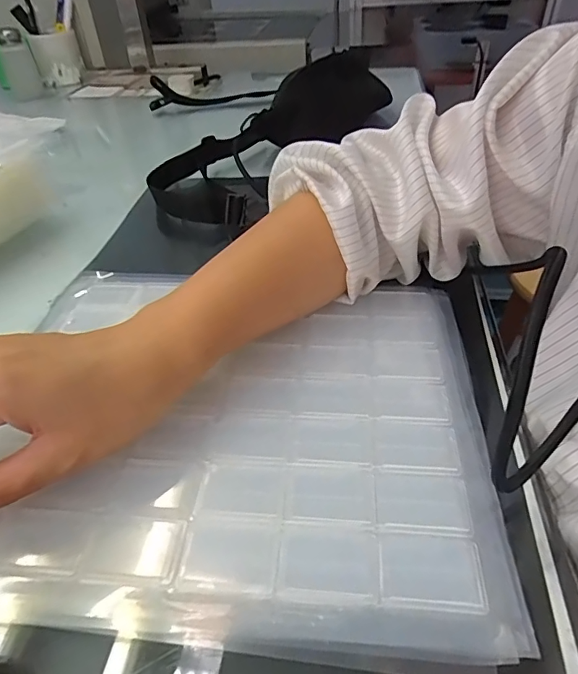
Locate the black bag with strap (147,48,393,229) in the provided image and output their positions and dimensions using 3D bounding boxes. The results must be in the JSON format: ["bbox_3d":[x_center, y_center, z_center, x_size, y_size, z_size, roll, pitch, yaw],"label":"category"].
[{"bbox_3d":[-0.009,-0.253,0.576,0.139,0.095,0.401,18,45,23],"label":"black bag with strap"}]

